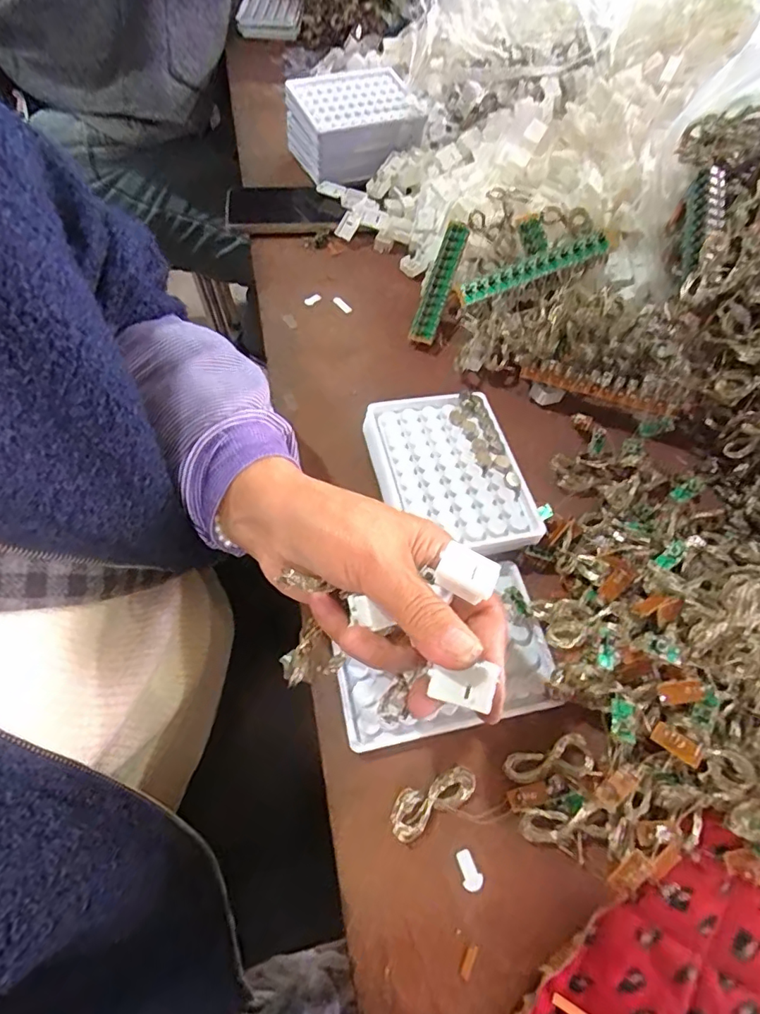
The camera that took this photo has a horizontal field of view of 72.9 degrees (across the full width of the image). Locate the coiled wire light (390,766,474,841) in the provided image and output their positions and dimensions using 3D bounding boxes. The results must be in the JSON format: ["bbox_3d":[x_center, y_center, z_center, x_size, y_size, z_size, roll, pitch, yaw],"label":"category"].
[{"bbox_3d":[0.028,0.156,0.276,0.049,0.009,0.021,-27,63,-19],"label":"coiled wire light"}]

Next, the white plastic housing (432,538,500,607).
[{"bbox_3d":[0.040,0.030,0.238,0.026,0.012,0.020,26,60,13],"label":"white plastic housing"}]

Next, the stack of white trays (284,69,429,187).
[{"bbox_3d":[-0.029,-0.435,0.596,0.141,0.072,0.111,-27,63,-19],"label":"stack of white trays"}]

